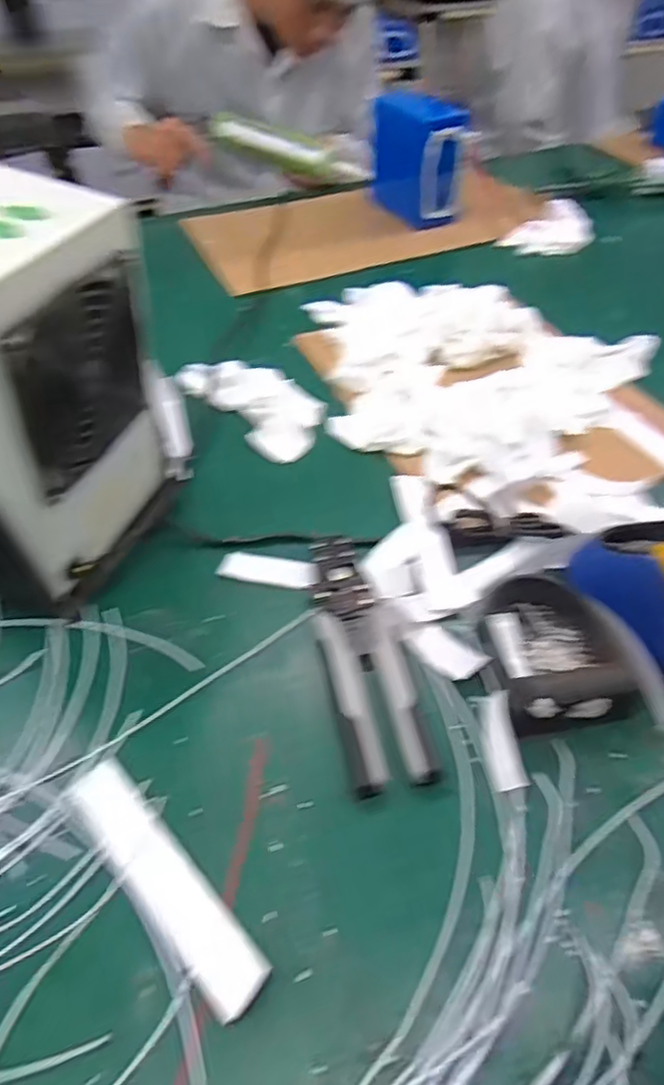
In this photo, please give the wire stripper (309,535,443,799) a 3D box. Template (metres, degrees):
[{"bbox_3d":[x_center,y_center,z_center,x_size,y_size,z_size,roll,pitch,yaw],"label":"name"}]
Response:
[{"bbox_3d":[0.019,0.068,0.422,0.053,0.014,0.193,-9,47,-7],"label":"wire stripper"}]

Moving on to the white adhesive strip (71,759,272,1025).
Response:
[{"bbox_3d":[-0.087,0.170,0.326,0.030,0.011,0.146,-35,55,-28],"label":"white adhesive strip"}]

